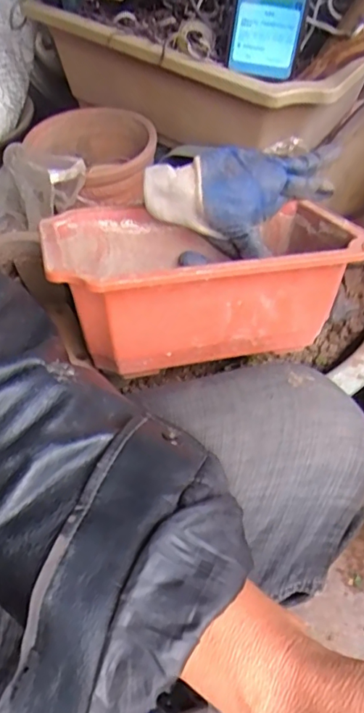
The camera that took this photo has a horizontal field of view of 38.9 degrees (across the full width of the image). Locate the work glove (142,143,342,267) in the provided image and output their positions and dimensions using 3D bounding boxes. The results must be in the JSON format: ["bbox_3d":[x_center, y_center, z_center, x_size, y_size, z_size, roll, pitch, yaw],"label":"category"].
[{"bbox_3d":[0.057,-0.157,0.519,0.167,0.087,0.104,15,52,10],"label":"work glove"}]

